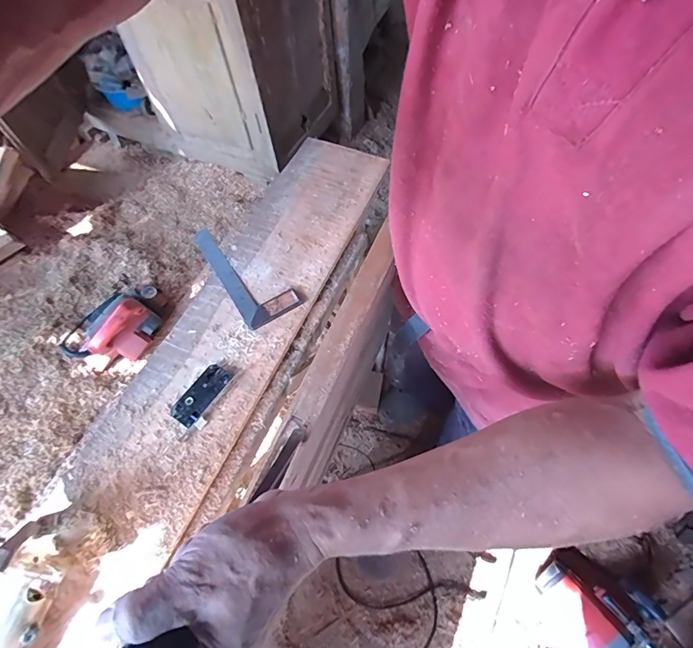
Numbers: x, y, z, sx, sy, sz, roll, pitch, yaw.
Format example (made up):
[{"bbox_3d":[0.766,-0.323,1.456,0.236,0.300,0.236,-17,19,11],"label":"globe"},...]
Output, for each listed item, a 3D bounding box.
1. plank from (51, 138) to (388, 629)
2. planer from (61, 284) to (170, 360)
[{"bbox_3d":[-0.219,-0.034,0.875,0.243,0.032,1.013,21,66,12],"label":"plank"},{"bbox_3d":[-0.602,-0.009,1.104,0.157,0.142,0.263,25,67,14],"label":"planer"}]

